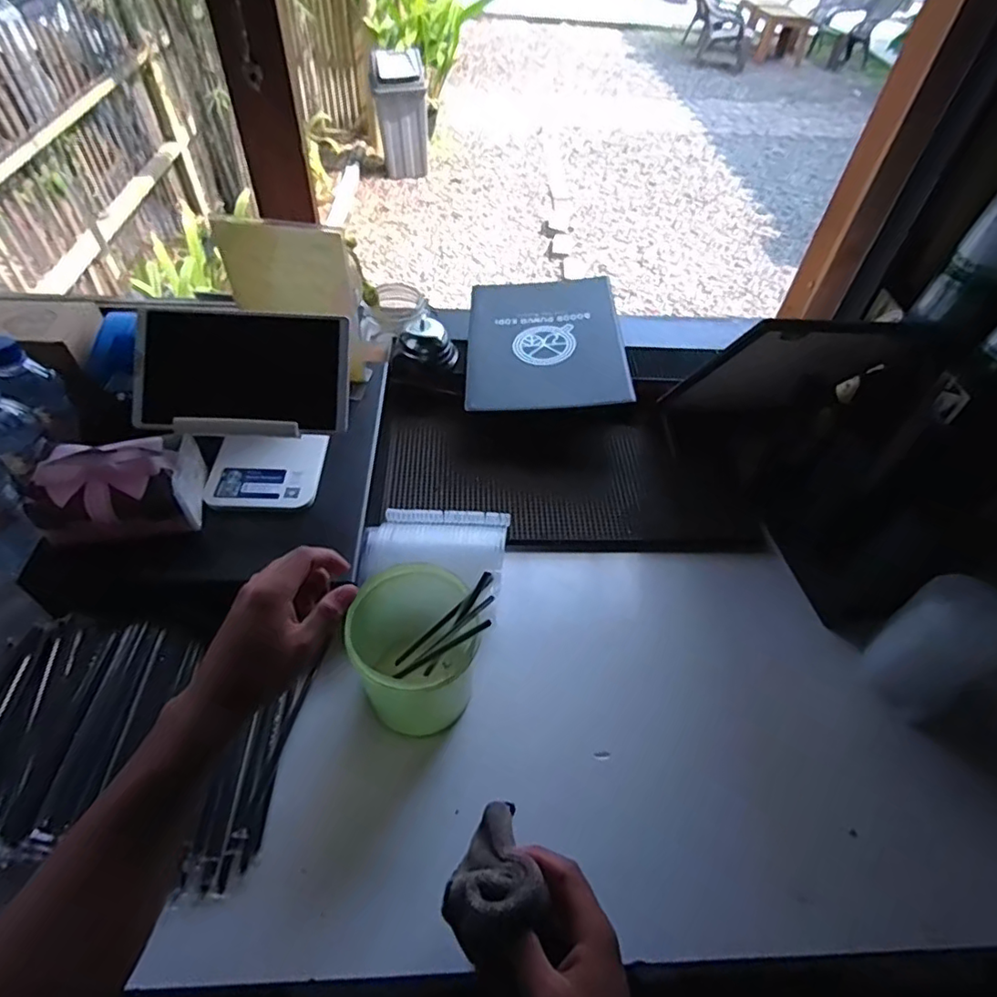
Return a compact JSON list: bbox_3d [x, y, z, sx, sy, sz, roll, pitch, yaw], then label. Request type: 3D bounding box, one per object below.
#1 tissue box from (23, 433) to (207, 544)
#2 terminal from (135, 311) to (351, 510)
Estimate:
[{"bbox_3d":[-0.385,-0.013,0.594,0.146,0.064,0.095,-13,52,-15],"label":"tissue box"},{"bbox_3d":[-0.260,-0.086,0.615,0.205,0.167,0.115,4,50,-1],"label":"terminal"}]

